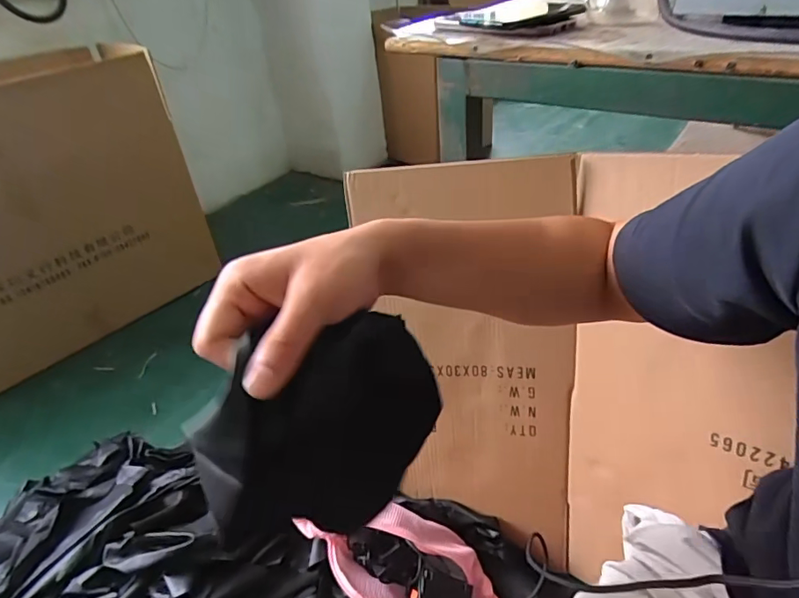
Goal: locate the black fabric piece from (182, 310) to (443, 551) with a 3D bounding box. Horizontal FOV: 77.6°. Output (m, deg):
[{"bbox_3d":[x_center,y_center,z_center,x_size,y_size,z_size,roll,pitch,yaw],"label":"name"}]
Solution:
[{"bbox_3d":[-0.046,0.105,0.366,0.180,0.222,0.028,-29,42,-28],"label":"black fabric piece"}]

